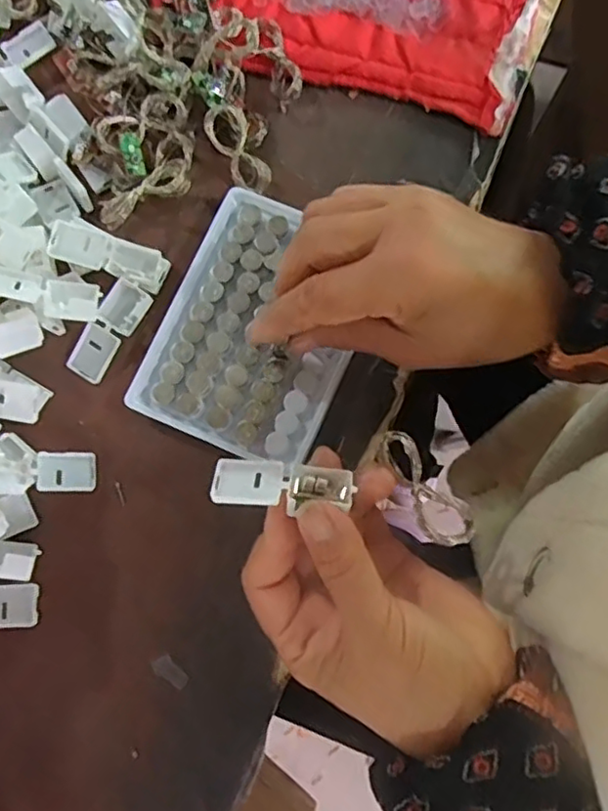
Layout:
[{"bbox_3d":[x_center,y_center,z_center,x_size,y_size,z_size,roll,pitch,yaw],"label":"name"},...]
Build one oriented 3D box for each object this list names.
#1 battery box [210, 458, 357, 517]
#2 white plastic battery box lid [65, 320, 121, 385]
[{"bbox_3d":[-0.009,0.031,0.251,0.054,0.012,0.019,2,79,2],"label":"battery box"},{"bbox_3d":[-0.111,-0.028,0.328,0.021,0.008,0.027,28,82,5],"label":"white plastic battery box lid"}]

